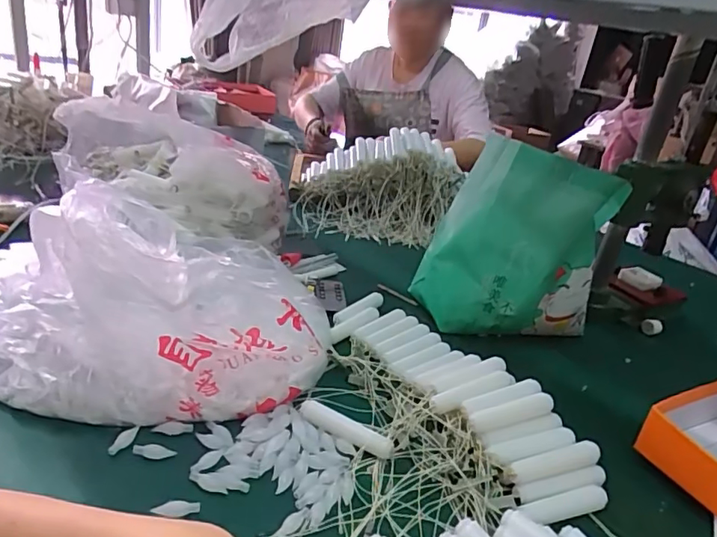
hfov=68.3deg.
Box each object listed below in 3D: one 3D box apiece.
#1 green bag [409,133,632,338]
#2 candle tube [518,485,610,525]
[{"bbox_3d":[0.194,-0.030,0.658,0.216,0.226,0.125,13,24,11],"label":"green bag"},{"bbox_3d":[0.167,0.193,0.432,0.092,0.019,0.018,-1,28,-23],"label":"candle tube"}]

